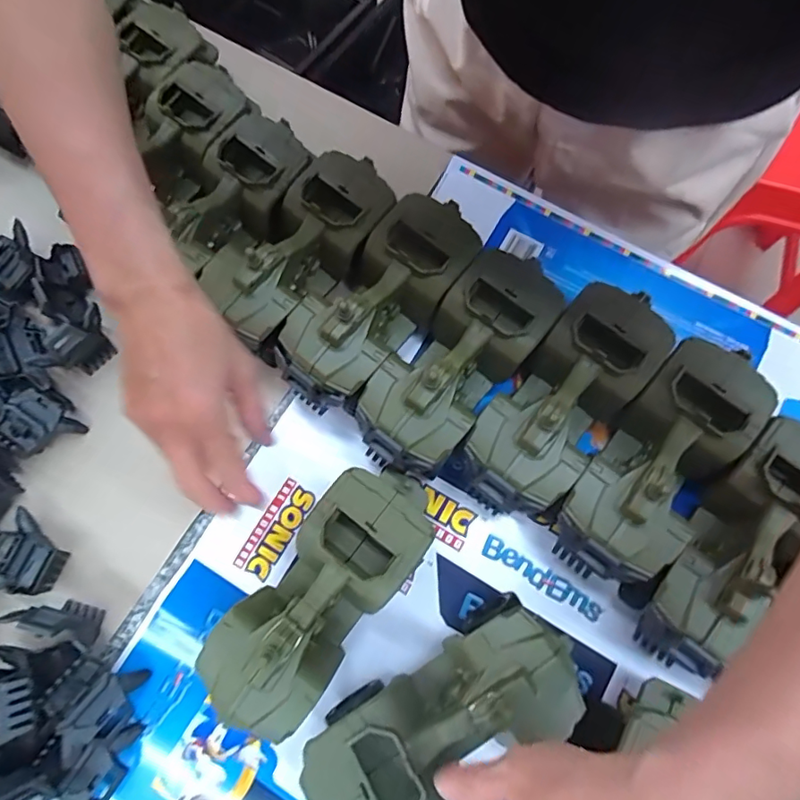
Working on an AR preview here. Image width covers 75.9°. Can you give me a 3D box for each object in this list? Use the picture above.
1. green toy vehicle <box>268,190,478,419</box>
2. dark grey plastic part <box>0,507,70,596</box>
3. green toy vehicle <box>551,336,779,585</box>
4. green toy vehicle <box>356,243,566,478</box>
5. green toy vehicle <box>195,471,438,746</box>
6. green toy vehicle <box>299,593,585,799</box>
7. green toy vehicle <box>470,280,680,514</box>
[{"bbox_3d":[-0.020,-0.074,0.418,0.078,0.080,0.184,39,78,10],"label":"green toy vehicle"},{"bbox_3d":[-0.291,0.122,0.396,0.056,0.017,0.063,18,75,5],"label":"dark grey plastic part"},{"bbox_3d":[0.187,0.046,0.383,0.078,0.078,0.185,39,78,10],"label":"green toy vehicle"},{"bbox_3d":[0.044,-0.026,0.403,0.078,0.080,0.184,37,78,10],"label":"green toy vehicle"},{"bbox_3d":[-0.051,0.133,0.360,0.077,0.078,0.179,37,78,10],"label":"green toy vehicle"},{"bbox_3d":[0.029,0.206,0.334,0.173,0.078,0.078,-33,76,-6],"label":"green toy vehicle"},{"bbox_3d":[0.118,0.008,0.394,0.079,0.078,0.173,38,78,10],"label":"green toy vehicle"}]

